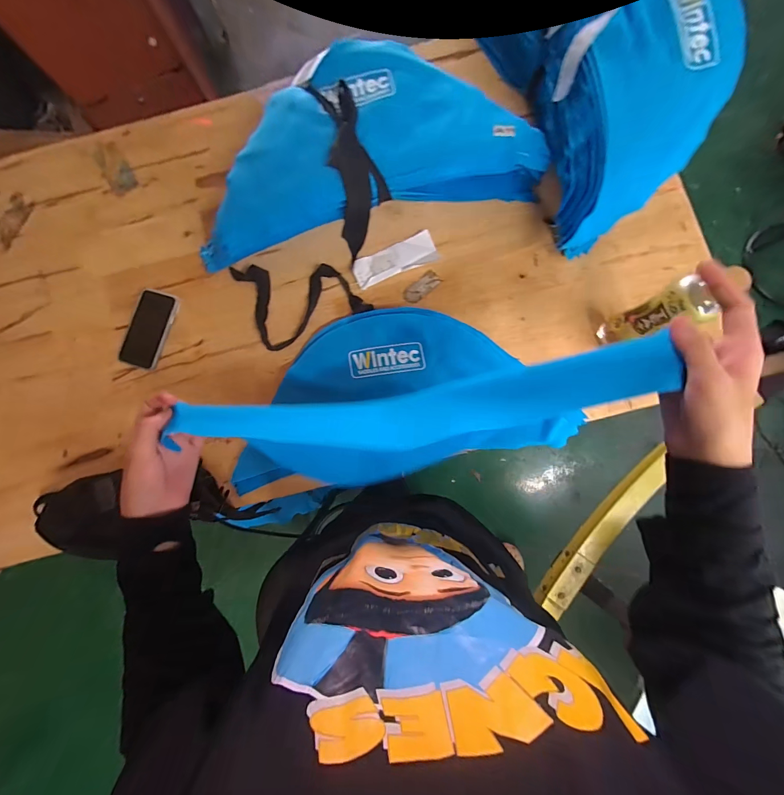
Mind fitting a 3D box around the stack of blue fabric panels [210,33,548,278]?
[{"bbox_3d":[-0.066,-0.442,0.598,0.599,0.101,0.276,-14,82,1],"label":"stack of blue fabric panels"}]

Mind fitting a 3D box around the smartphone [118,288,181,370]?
[{"bbox_3d":[-0.450,-0.127,0.622,0.076,0.010,0.143,17,84,5],"label":"smartphone"}]

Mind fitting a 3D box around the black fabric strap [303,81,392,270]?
[{"bbox_3d":[-0.065,-0.389,0.582,0.110,0.074,0.286,-8,108,2],"label":"black fabric strap"}]

